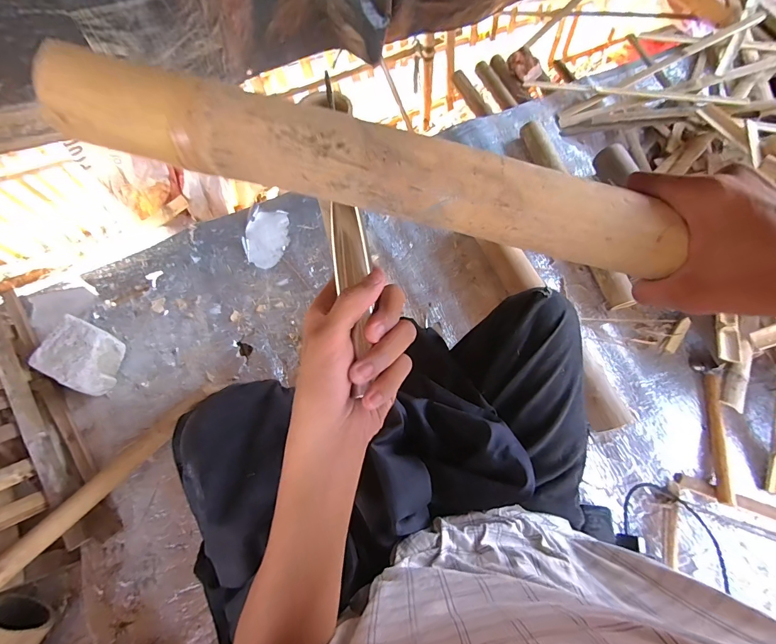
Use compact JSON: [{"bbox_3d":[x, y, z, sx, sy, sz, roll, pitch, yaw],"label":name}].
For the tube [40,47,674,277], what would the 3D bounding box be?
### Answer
[{"bbox_3d":[-0.001,-0.098,0.250,0.401,0.041,0.041,12,69,-6],"label":"tube"}]

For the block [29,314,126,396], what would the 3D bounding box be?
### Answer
[{"bbox_3d":[-0.608,0.068,0.761,0.130,0.089,0.121,23,70,8],"label":"block"}]

